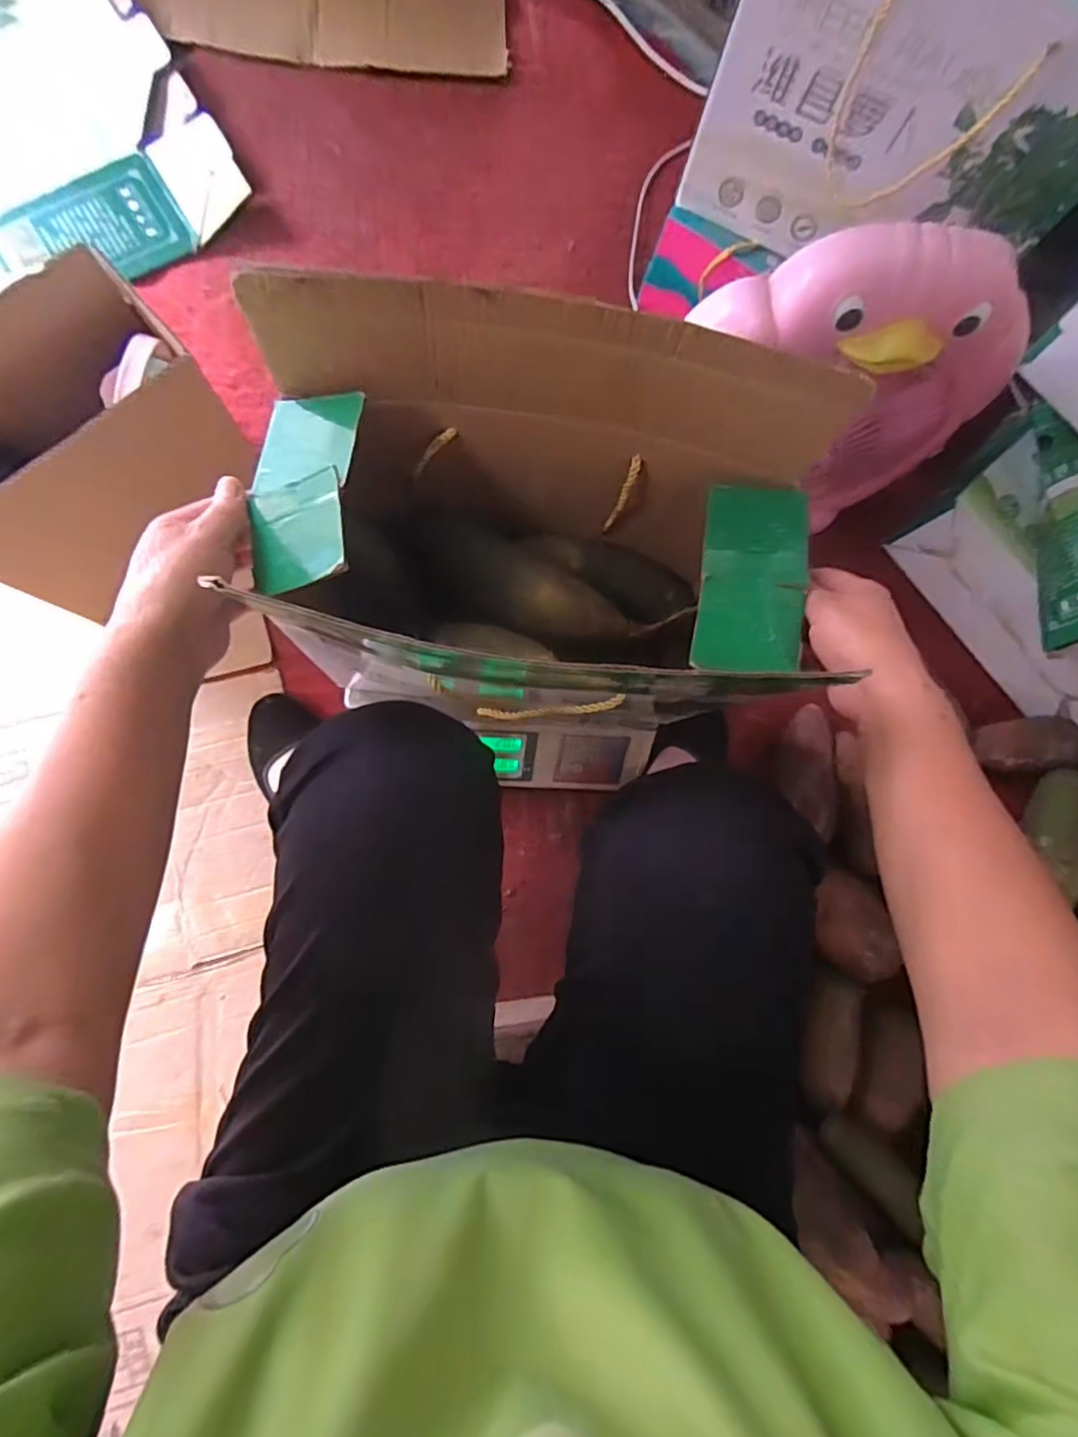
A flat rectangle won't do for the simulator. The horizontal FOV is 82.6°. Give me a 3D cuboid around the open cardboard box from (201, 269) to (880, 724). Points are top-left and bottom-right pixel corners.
[{"bbox_3d":[0.002,-0.129,0.452,0.356,0.283,0.163,14,83,-4],"label":"open cardboard box"}]

